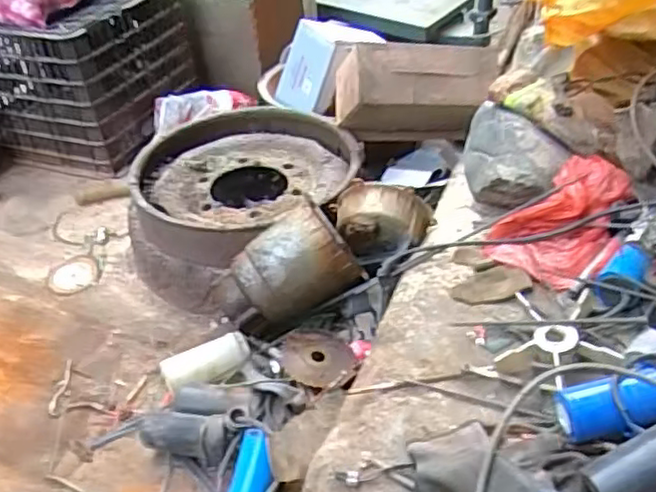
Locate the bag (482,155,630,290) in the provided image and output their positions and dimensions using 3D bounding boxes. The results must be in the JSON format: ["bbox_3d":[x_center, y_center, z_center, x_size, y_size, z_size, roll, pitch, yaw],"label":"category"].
[{"bbox_3d":[0.301,-0.035,0.853,0.141,0.034,0.186,32,76,39],"label":"bag"}]

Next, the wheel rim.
[{"bbox_3d":[-0.150,-0.082,1.202,0.395,0.169,0.418,-10,37,-9],"label":"wheel rim"}]

